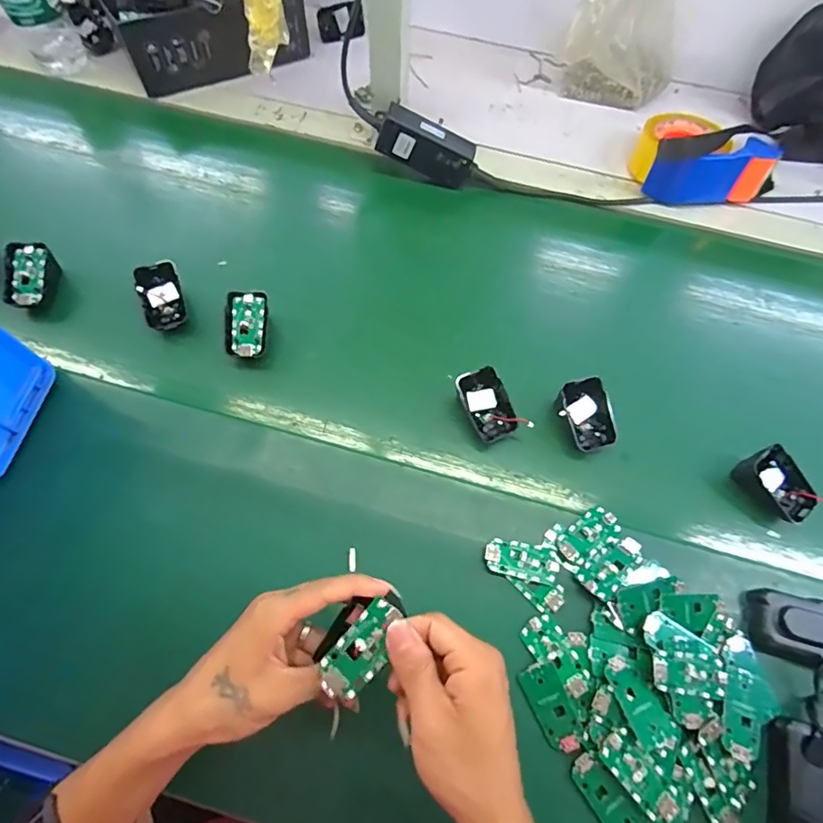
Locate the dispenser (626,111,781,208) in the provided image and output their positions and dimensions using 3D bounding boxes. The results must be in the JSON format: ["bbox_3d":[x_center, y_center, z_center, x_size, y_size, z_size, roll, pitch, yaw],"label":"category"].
[{"bbox_3d":[0.365,-0.316,0.628,0.163,0.073,0.112,8,64,2],"label":"dispenser"}]

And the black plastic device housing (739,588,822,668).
[{"bbox_3d":[0.345,0.185,0.420,0.113,0.021,0.052,14,65,4],"label":"black plastic device housing"}]

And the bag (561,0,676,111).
[{"bbox_3d":[0.281,-0.491,0.658,0.137,0.164,0.088,24,66,9],"label":"bag"}]

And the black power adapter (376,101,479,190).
[{"bbox_3d":[0.020,-0.318,0.612,0.116,0.054,0.037,20,64,-15],"label":"black power adapter"}]

